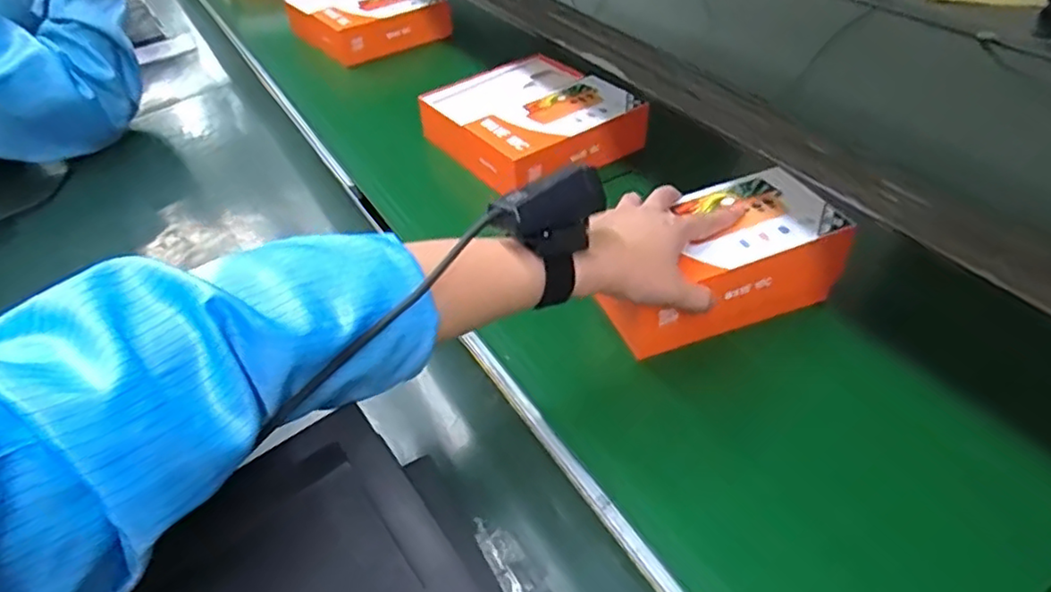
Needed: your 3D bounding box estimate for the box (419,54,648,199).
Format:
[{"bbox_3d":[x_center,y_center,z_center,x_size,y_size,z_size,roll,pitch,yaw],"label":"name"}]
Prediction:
[{"bbox_3d":[0.002,-0.202,0.739,0.212,0.052,0.216,-27,48,-24],"label":"box"}]

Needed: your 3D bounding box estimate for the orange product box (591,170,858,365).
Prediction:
[{"bbox_3d":[0.152,-0.031,0.526,0.194,0.071,0.104,-16,44,-14],"label":"orange product box"}]

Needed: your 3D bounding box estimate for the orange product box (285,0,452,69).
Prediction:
[{"bbox_3d":[-0.253,-0.446,1.013,0.212,0.056,0.186,-29,48,-25],"label":"orange product box"}]

